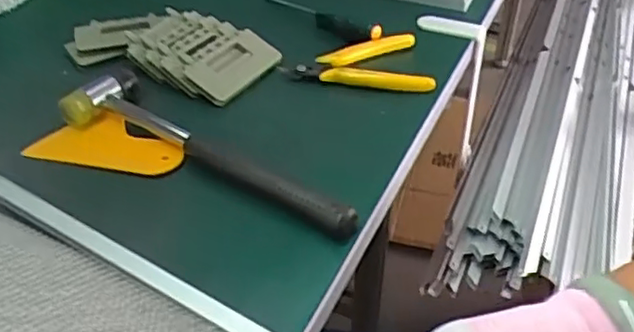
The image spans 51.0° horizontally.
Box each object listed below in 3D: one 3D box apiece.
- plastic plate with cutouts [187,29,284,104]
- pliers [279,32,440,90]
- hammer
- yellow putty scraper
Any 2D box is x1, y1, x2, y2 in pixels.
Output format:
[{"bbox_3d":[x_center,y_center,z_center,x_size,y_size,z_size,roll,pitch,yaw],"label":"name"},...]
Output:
[{"bbox_3d":[-0.069,-0.082,0.542,0.045,0.011,0.080,40,47,6],"label":"plastic plate with cutouts"},{"bbox_3d":[0.032,-0.086,0.561,0.116,0.023,0.075,-2,39,-3],"label":"pliers"},{"bbox_3d":[-0.073,-0.017,0.461,0.239,0.027,0.056,21,43,24],"label":"hammer"},{"bbox_3d":[-0.148,-0.018,0.480,0.110,0.012,0.046,7,39,9],"label":"yellow putty scraper"}]

